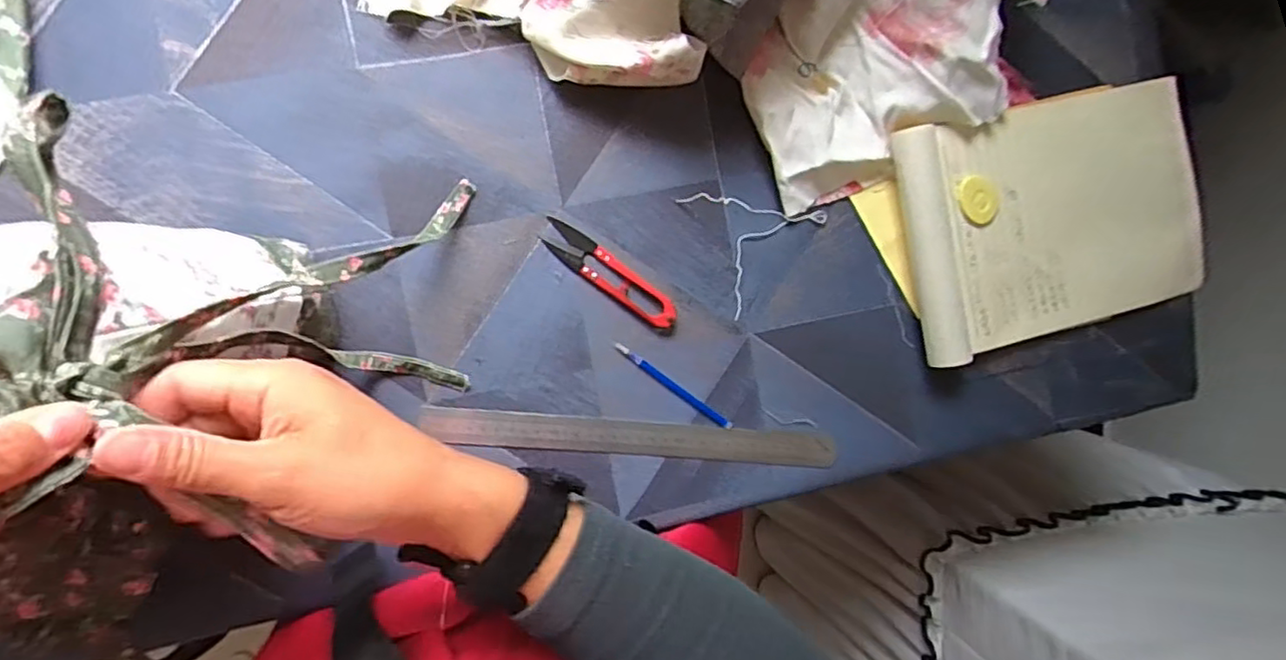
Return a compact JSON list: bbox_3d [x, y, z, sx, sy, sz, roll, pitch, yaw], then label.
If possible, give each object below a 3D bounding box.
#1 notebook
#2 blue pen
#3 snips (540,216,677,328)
[{"bbox_3d":[0.327,-0.089,0.540,0.278,0.031,0.183,-14,95,-8],"label":"notebook"},{"bbox_3d":[0.025,0.045,0.516,0.111,0.004,0.007,36,86,-8],"label":"blue pen"},{"bbox_3d":[-0.024,-0.042,0.500,0.116,0.006,0.026,35,87,-9],"label":"snips"}]

